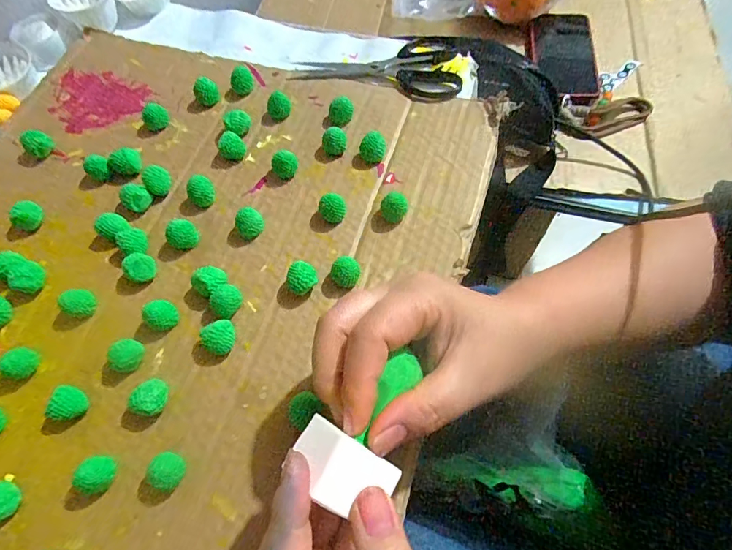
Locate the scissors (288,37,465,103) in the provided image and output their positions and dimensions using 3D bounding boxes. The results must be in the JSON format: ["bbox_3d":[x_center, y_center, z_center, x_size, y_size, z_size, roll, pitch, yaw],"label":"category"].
[{"bbox_3d":[0.011,-0.190,0.385,0.146,0.008,0.078,9,64,8],"label":"scissors"}]

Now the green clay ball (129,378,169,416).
[{"bbox_3d":[-0.123,0.071,0.250,0.018,0.020,0.019,-1,63,3],"label":"green clay ball"}]

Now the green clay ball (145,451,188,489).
[{"bbox_3d":[-0.105,0.105,0.231,0.015,0.020,0.017,10,64,8],"label":"green clay ball"}]

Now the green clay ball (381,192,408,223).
[{"bbox_3d":[0.020,-0.047,0.303,0.019,0.019,0.015,-4,63,1],"label":"green clay ball"}]

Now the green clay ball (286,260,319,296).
[{"bbox_3d":[-0.041,0.004,0.279,0.019,0.021,0.018,-1,63,3],"label":"green clay ball"}]

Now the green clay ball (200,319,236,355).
[{"bbox_3d":[-0.088,0.039,0.264,0.020,0.020,0.017,-41,68,-16],"label":"green clay ball"}]

